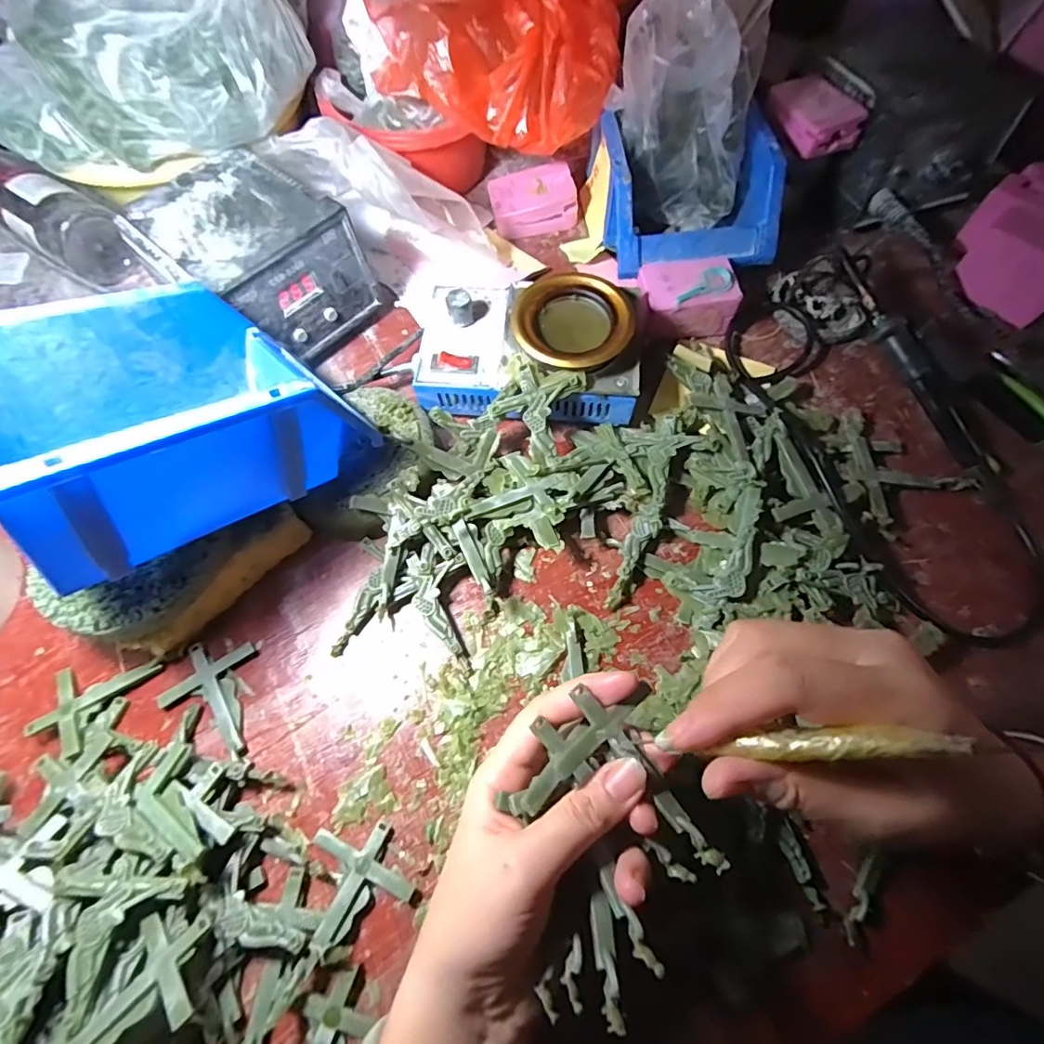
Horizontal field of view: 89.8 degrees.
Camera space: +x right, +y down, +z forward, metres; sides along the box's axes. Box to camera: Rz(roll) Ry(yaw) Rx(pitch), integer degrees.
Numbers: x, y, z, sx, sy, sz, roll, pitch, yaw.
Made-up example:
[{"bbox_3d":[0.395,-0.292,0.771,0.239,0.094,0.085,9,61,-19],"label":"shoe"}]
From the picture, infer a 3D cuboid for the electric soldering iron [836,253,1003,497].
[{"bbox_3d":[0.275,-0.107,0.363,0.021,0.014,0.194,-26,82,-8],"label":"electric soldering iron"}]

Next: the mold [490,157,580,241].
[{"bbox_3d":[0.009,-0.278,0.451,0.070,0.023,0.049,-13,68,-3],"label":"mold"}]

